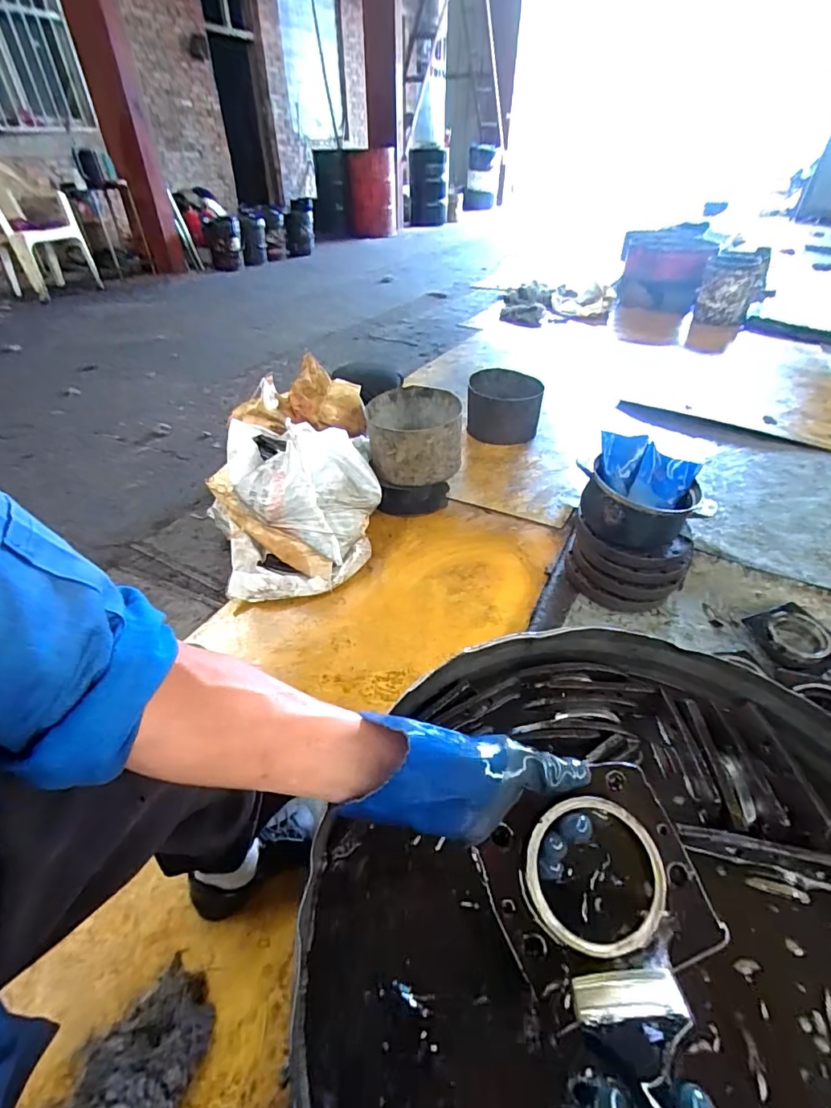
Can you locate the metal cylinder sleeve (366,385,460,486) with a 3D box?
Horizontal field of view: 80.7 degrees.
[{"bbox_3d":[-0.003,-0.360,1.501,0.281,0.185,0.271,1,40,0],"label":"metal cylinder sleeve"}]

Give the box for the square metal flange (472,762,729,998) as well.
[{"bbox_3d":[0.142,0.257,0.383,0.157,0.033,0.140,-21,65,-9],"label":"square metal flange"}]

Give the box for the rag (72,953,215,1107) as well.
[{"bbox_3d":[-0.334,0.625,0.601,0.122,0.074,0.194,8,41,13],"label":"rag"}]

